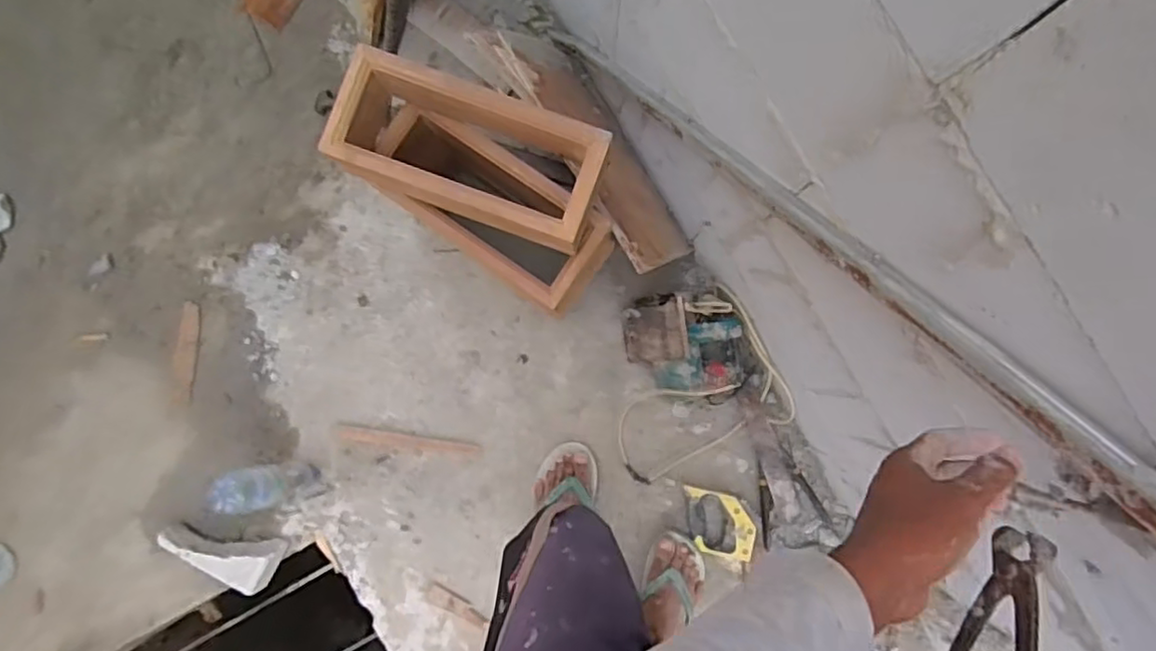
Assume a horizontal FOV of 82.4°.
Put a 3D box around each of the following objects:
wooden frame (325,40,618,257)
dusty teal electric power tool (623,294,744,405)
[{"bbox_3d":[-0.137,-0.231,0.867,0.339,0.094,0.167,21,87,3],"label":"wooden frame"},{"bbox_3d":[0.194,0.045,1.175,0.222,0.132,0.188,4,86,2],"label":"dusty teal electric power tool"}]

